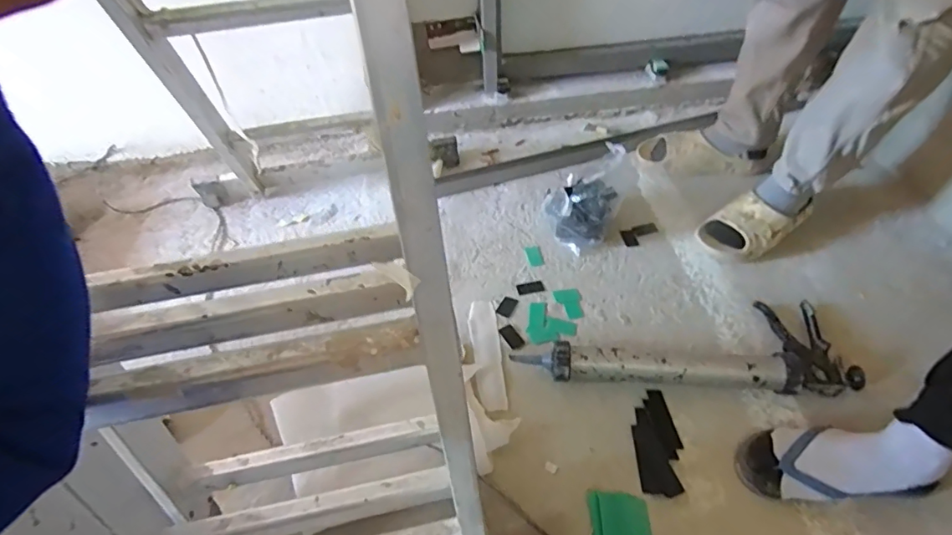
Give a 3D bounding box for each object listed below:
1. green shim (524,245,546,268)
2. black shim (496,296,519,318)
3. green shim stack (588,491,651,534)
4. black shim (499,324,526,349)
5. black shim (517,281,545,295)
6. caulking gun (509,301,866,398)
[{"bbox_3d":[0.122,-0.023,1.044,0.032,0.004,0.053,-13,51,-6],"label":"green shim"},{"bbox_3d":[0.060,0.075,0.965,0.028,0.006,0.047,21,55,20],"label":"black shim"},{"bbox_3d":[0.201,0.368,0.701,0.080,0.031,0.099,-2,51,3],"label":"green shim stack"},{"bbox_3d":[0.065,0.126,0.923,0.028,0.006,0.050,-28,54,-18],"label":"black shim"},{"bbox_3d":[0.107,0.041,1.000,0.052,0.005,0.026,-13,51,-6],"label":"black shim"},{"bbox_3d":[0.341,0.127,0.861,0.542,0.066,0.185,-2,51,4],"label":"caulking gun"}]

